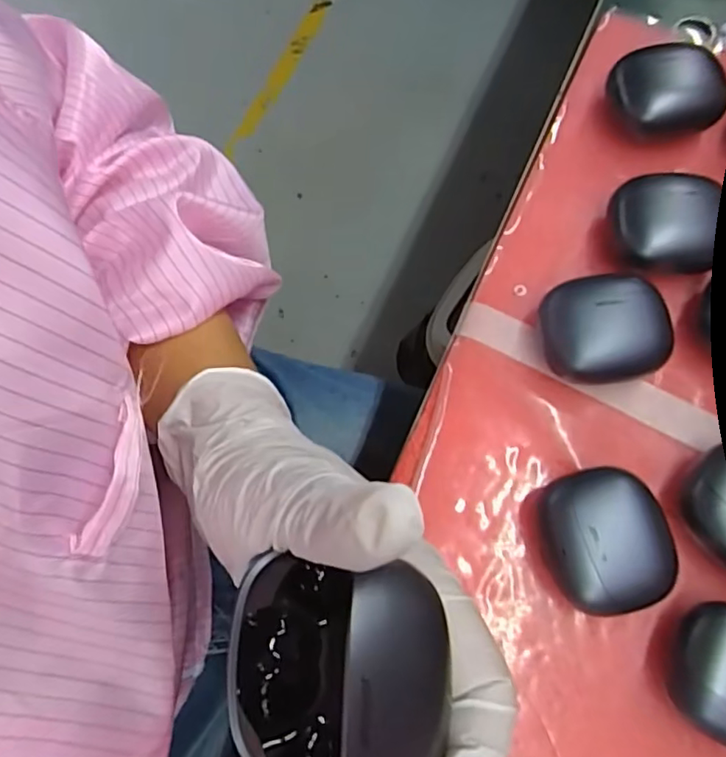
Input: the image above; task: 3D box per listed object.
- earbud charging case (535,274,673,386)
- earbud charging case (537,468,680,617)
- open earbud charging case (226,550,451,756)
[{"bbox_3d":[0.110,-0.021,0.270,0.051,0.031,0.046,-5,73,0],"label":"earbud charging case"},{"bbox_3d":[0.100,0.067,0.244,0.045,0.029,0.055,-14,73,-3],"label":"earbud charging case"},{"bbox_3d":[-0.008,0.073,0.145,0.054,0.030,0.052,-2,73,1],"label":"open earbud charging case"}]

